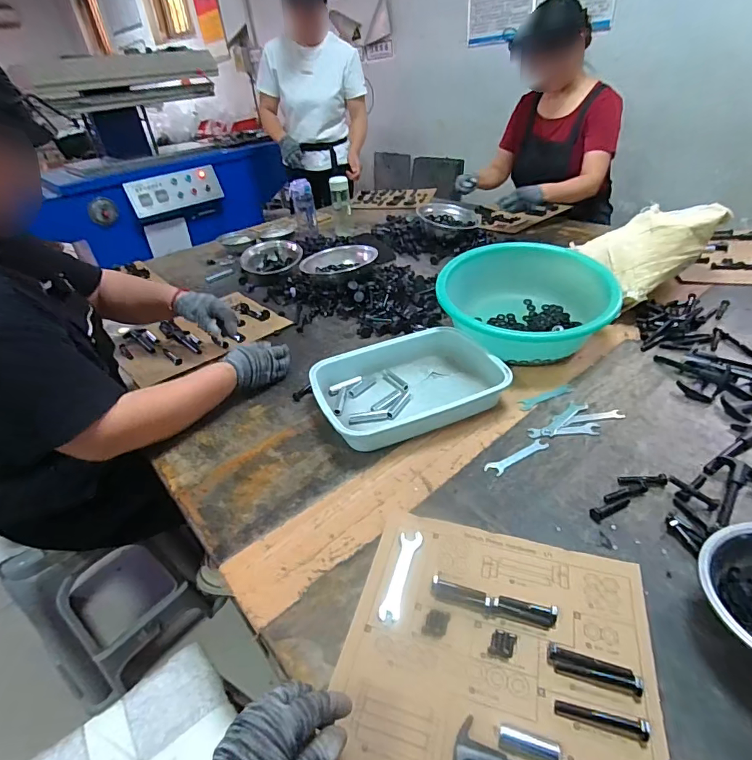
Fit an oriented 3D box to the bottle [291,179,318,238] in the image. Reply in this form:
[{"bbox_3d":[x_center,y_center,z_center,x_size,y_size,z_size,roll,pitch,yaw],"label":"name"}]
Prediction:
[{"bbox_3d":[-0.255,-0.615,1.603,0.079,0.179,0.073,-11,36,-5],"label":"bottle"}]

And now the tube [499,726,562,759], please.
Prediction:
[{"bbox_3d":[0.133,0.315,0.385,0.050,0.010,0.013,6,38,18],"label":"tube"}]

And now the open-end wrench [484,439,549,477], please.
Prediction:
[{"bbox_3d":[0.213,0.115,0.673,0.110,0.004,0.027,-23,39,-21],"label":"open-end wrench"}]

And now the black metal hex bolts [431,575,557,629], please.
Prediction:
[{"bbox_3d":[0.128,0.241,0.488,0.132,0.018,0.022,6,38,18],"label":"black metal hex bolts"}]

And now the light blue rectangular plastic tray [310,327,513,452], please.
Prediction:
[{"bbox_3d":[0.051,0.005,0.801,0.313,0.058,0.238,-15,37,-11],"label":"light blue rectangular plastic tray"}]

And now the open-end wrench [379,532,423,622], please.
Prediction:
[{"bbox_3d":[0.031,0.228,0.529,0.027,0.006,0.111,5,38,17],"label":"open-end wrench"}]

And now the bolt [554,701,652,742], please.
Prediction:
[{"bbox_3d":[0.202,0.301,0.398,0.076,0.014,0.013,7,38,19],"label":"bolt"}]

